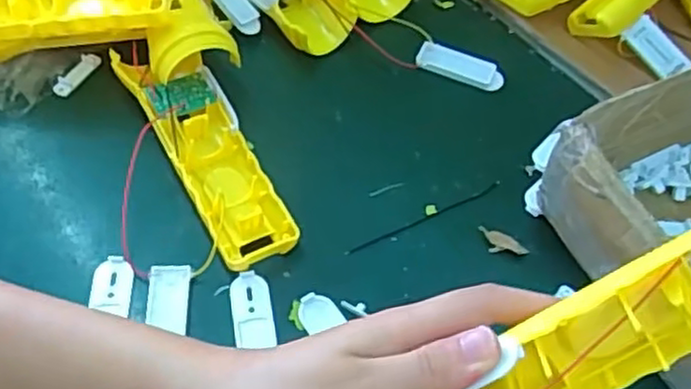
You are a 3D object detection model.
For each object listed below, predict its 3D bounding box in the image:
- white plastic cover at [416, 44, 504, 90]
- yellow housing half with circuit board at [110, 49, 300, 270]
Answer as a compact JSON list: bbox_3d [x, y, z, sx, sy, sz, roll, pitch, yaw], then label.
[{"bbox_3d":[0.078,-0.086,0.482,0.058,0.010,0.021,19,55,8],"label":"white plastic cover"},{"bbox_3d":[-0.080,-0.027,0.407,0.045,0.023,0.151,-23,60,-21],"label":"yellow housing half with circuit board"}]

